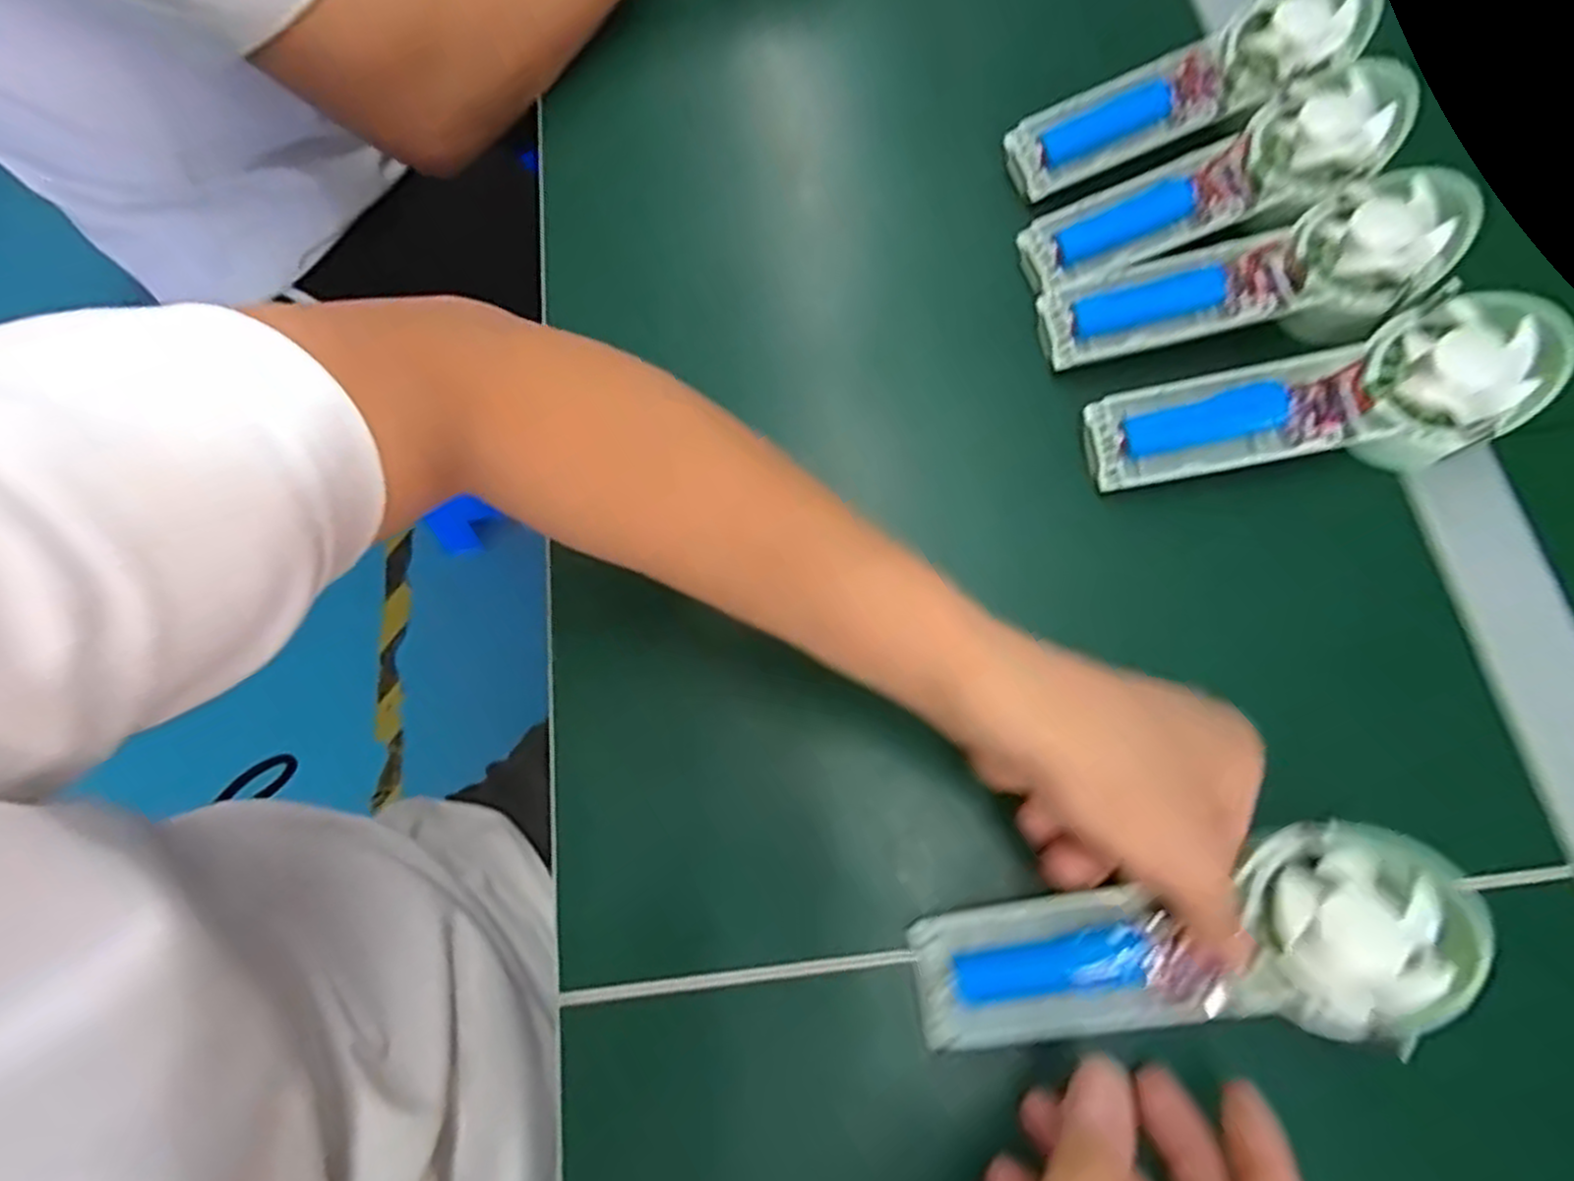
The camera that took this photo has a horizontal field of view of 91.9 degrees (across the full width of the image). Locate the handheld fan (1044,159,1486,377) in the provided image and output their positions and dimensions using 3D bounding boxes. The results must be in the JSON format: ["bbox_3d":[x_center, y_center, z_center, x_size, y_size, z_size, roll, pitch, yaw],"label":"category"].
[{"bbox_3d":[0.213,-0.141,0.359,0.175,0.033,0.062,-13,71,13],"label":"handheld fan"}]

